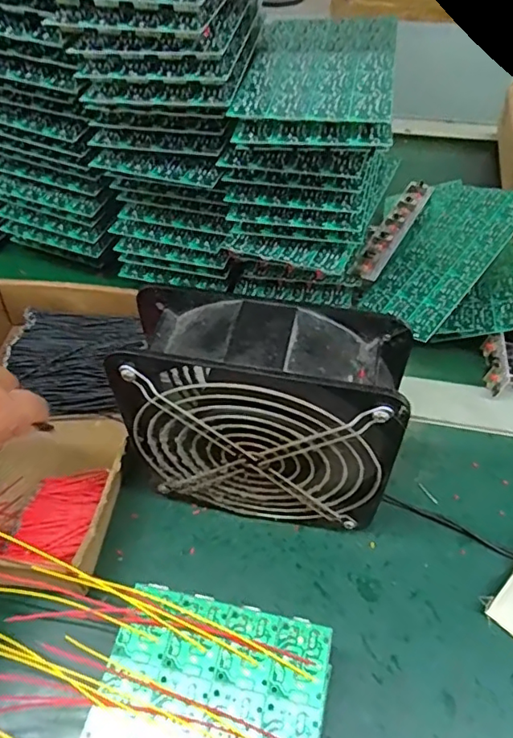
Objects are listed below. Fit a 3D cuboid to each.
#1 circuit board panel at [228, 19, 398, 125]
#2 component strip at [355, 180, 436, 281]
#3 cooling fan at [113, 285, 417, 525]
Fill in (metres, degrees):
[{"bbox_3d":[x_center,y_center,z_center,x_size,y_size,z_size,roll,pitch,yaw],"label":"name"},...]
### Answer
[{"bbox_3d":[0.047,-0.224,0.394,0.102,0.013,0.168,10,52,5],"label":"circuit board panel"},{"bbox_3d":[0.133,-0.135,0.512,0.025,0.015,0.169,24,55,16],"label":"component strip"},{"bbox_3d":[0.003,0.031,0.320,0.146,0.147,0.058,10,52,6],"label":"cooling fan"}]

